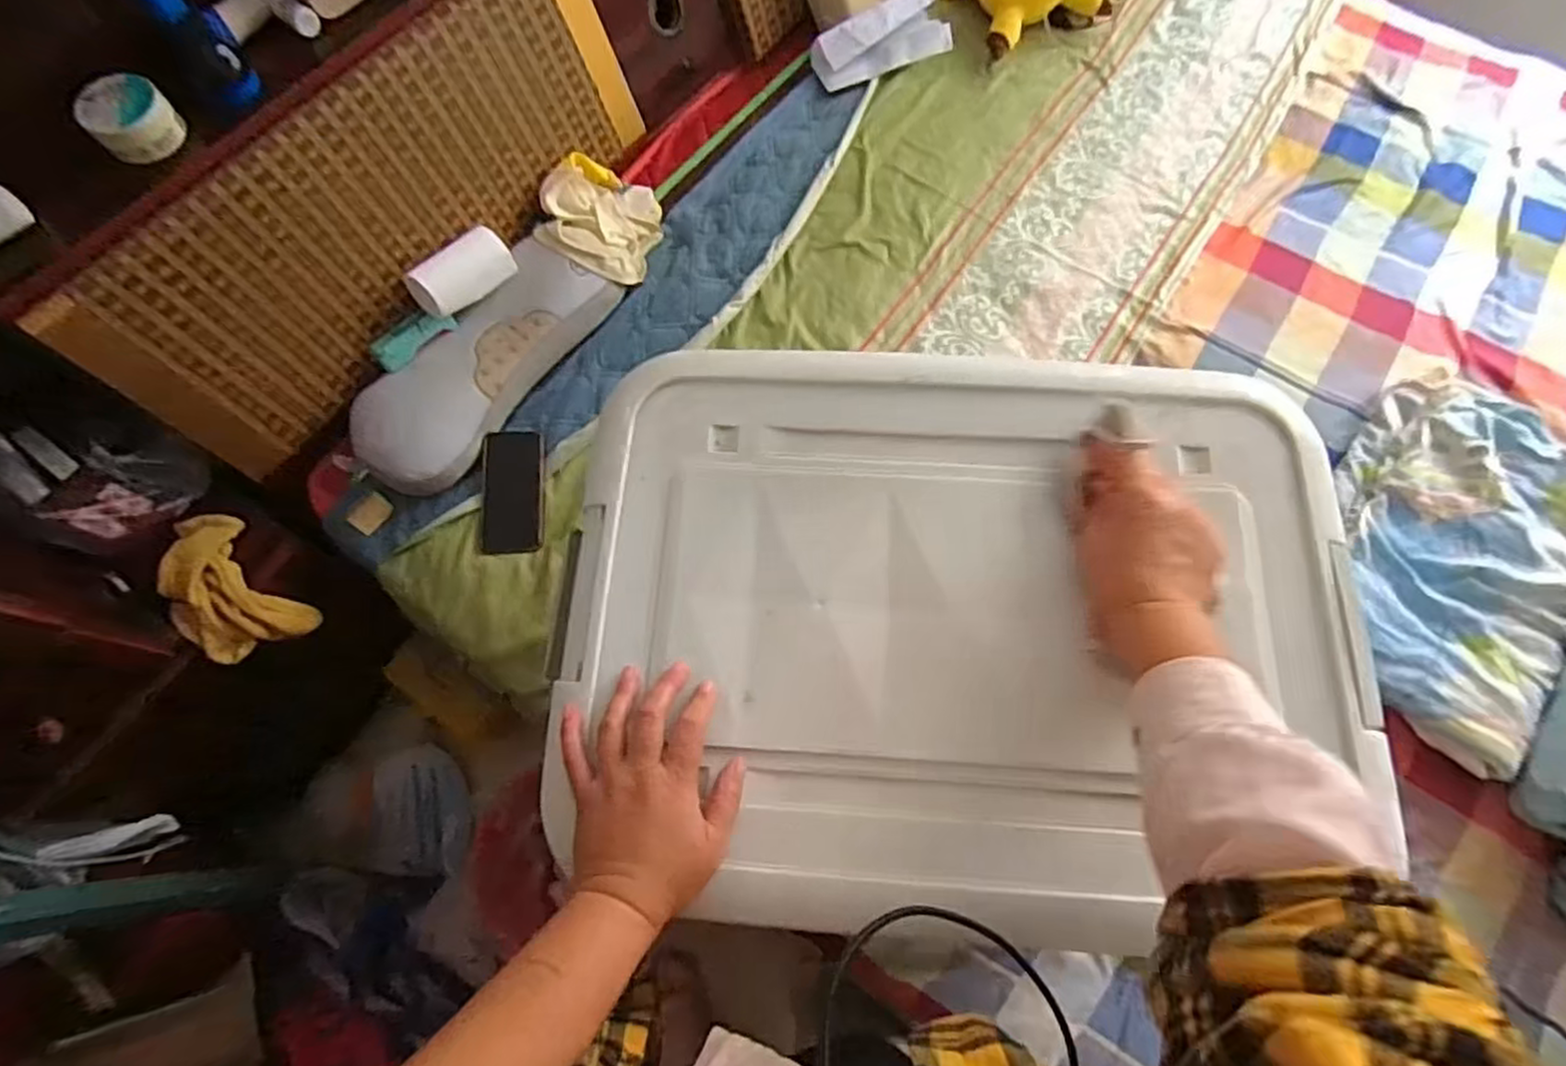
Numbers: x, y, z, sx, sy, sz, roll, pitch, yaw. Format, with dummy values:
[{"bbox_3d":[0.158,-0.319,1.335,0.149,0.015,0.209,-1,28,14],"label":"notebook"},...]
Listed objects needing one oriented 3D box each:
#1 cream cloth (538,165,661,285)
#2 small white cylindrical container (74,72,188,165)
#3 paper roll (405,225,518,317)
[{"bbox_3d":[-0.273,-0.461,1.063,0.160,0.062,0.189,1,70,0],"label":"cream cloth"},{"bbox_3d":[-0.673,-0.427,0.742,0.078,0.046,0.080,37,75,13],"label":"small white cylindrical container"},{"bbox_3d":[-0.442,-0.358,0.984,0.068,0.065,0.144,40,76,13],"label":"paper roll"}]

